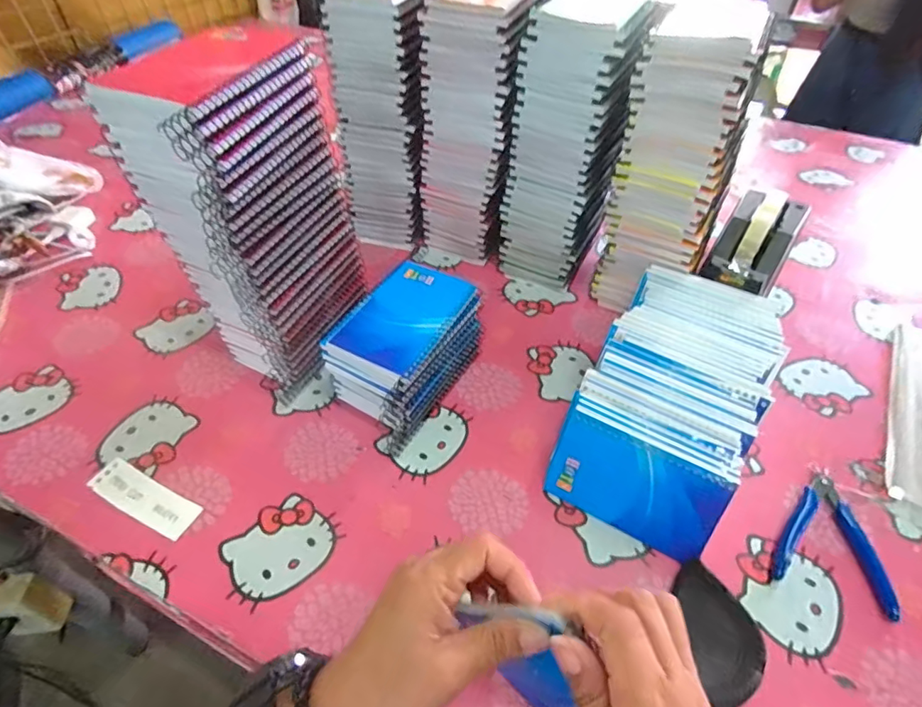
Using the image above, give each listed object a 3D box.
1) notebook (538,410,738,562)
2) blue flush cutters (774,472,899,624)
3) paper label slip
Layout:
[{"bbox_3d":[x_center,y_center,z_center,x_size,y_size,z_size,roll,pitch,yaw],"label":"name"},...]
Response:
[{"bbox_3d":[0.139,0.109,0.415,0.131,0.079,0.005,24,18,20],"label":"notebook"},{"bbox_3d":[0.303,0.148,0.421,0.082,0.010,0.107,17,48,13],"label":"blue flush cutters"},{"bbox_3d":[-0.273,0.123,0.439,0.106,0.004,0.032,22,50,17],"label":"paper label slip"}]

